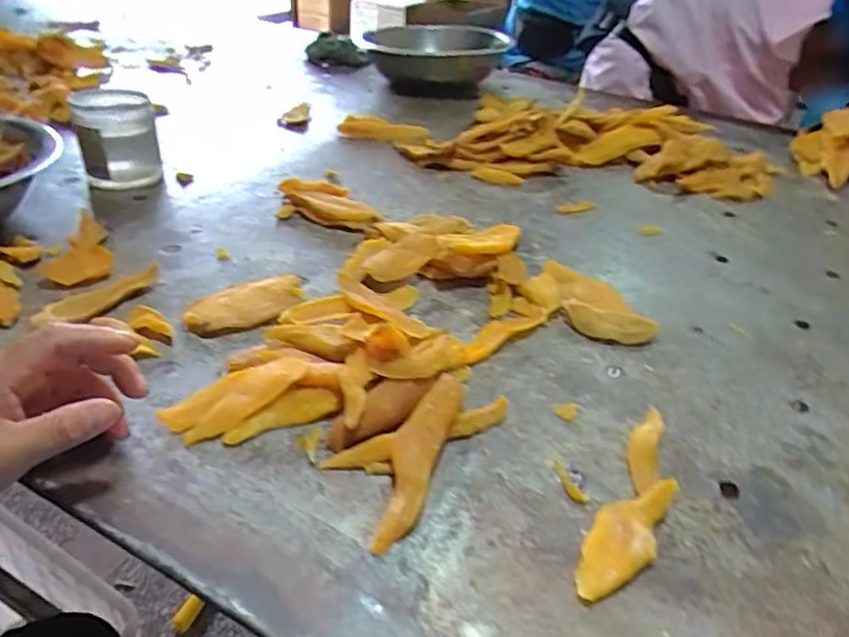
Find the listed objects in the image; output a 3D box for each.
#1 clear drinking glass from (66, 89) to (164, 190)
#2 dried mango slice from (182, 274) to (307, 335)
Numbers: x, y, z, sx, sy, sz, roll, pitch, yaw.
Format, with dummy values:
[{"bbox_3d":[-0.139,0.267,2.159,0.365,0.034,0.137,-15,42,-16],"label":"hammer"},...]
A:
[{"bbox_3d":[-0.350,-0.208,0.700,0.081,0.083,0.093,-10,37,-21],"label":"clear drinking glass"},{"bbox_3d":[-0.147,-0.010,0.513,0.101,0.013,0.050,-19,42,-31],"label":"dried mango slice"}]

